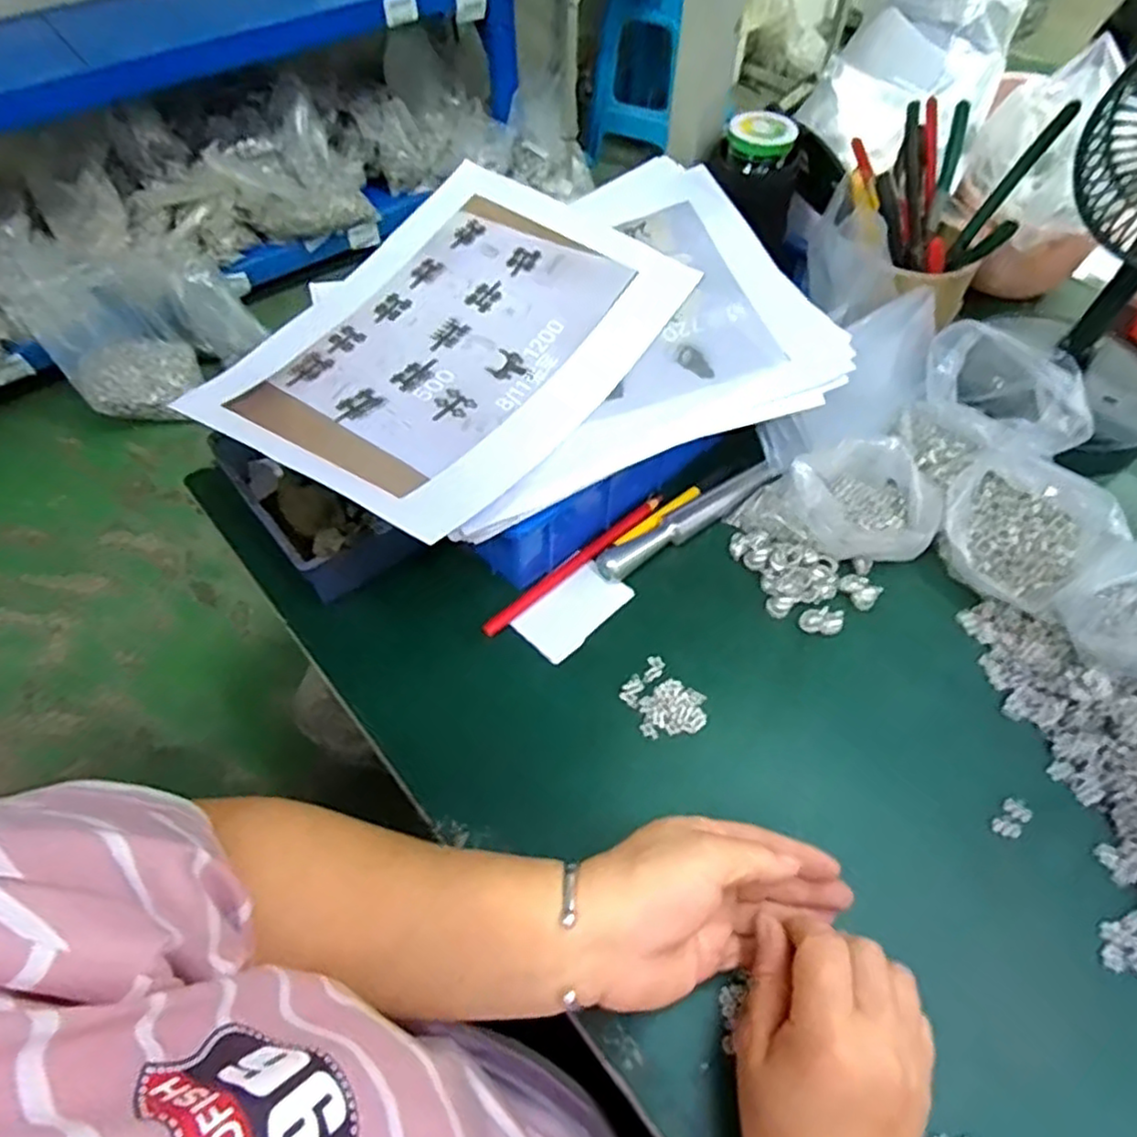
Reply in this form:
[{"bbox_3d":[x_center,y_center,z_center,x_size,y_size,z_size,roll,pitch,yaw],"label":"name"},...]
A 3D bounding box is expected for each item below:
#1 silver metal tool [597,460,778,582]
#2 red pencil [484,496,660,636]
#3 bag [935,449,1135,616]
[{"bbox_3d":[0.087,-0.036,0.491,0.157,0.015,0.021,-30,60,-19],"label":"silver metal tool"},{"bbox_3d":[0.007,-0.005,0.479,0.166,0.007,0.012,-37,63,-23],"label":"red pencil"},{"bbox_3d":[0.294,-0.024,0.448,0.092,0.070,0.091,30,60,19],"label":"bag"}]

